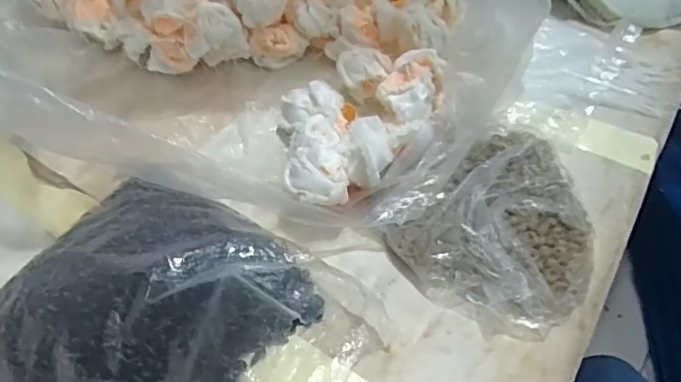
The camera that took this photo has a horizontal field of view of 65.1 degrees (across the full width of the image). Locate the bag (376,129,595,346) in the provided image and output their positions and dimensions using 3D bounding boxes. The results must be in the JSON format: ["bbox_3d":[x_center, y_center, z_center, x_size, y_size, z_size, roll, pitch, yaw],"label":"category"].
[{"bbox_3d":[0.129,0.023,0.400,0.164,0.035,0.137,-39,60,-24],"label":"bag"}]

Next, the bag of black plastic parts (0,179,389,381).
[{"bbox_3d":[-0.111,0.079,0.337,0.235,0.071,0.191,24,57,19],"label":"bag of black plastic parts"}]

